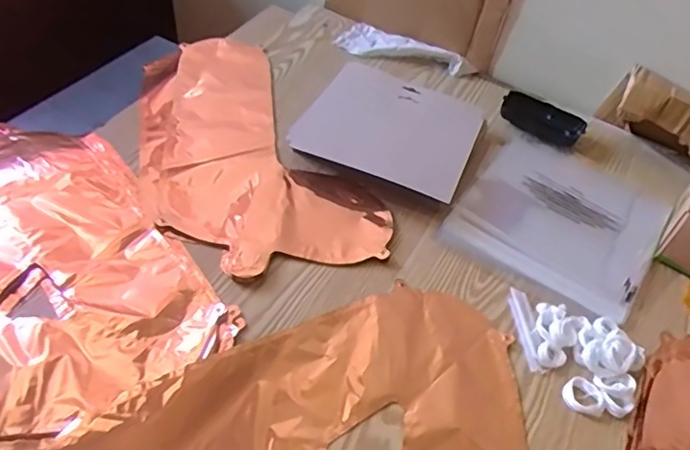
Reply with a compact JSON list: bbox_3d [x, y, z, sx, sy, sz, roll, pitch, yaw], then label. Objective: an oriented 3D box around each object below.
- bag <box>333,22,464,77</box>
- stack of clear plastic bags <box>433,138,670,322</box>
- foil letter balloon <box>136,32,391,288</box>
[{"bbox_3d":[0.077,-0.259,0.838,0.183,0.026,0.079,28,52,18],"label":"bag"},{"bbox_3d":[0.252,-0.010,0.667,0.206,0.010,0.230,30,53,19],"label":"stack of clear plastic bags"},{"bbox_3d":[-0.133,-0.096,0.671,0.216,0.016,0.409,-21,54,-22],"label":"foil letter balloon"}]

